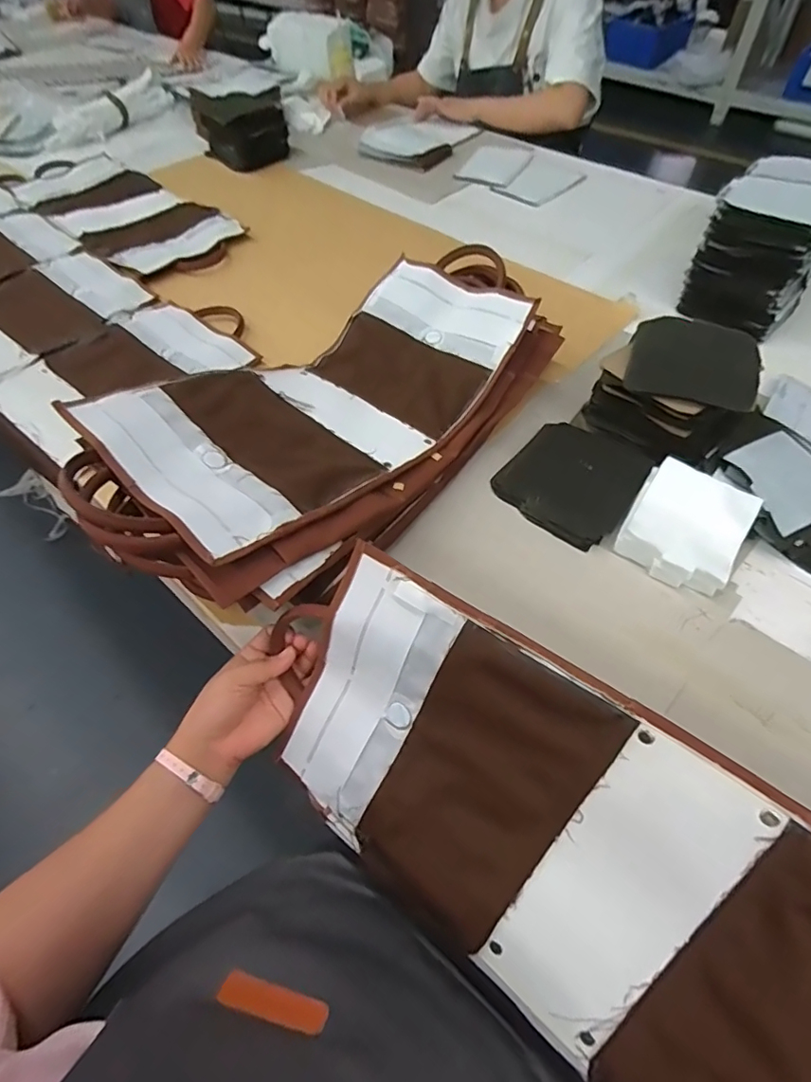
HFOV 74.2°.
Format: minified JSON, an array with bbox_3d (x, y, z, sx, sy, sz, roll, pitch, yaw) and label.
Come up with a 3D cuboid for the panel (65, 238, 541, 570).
[{"bbox_3d":[-0.079,-0.161,0.589,0.230,0.118,0.535,33,62,22],"label":"panel"}]

